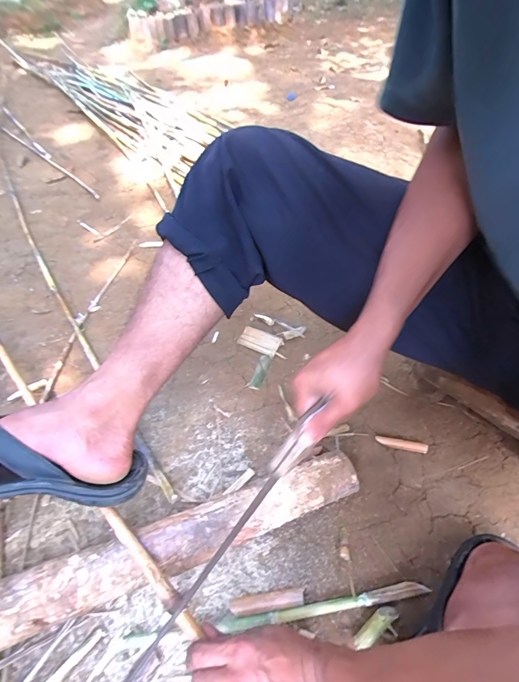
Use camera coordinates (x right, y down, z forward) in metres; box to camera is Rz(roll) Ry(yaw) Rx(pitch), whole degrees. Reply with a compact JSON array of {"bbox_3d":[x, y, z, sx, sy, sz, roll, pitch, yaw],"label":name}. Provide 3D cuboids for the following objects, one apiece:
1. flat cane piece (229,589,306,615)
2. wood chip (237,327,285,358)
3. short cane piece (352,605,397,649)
[{"bbox_3d":[0.010,0.308,0.417,0.085,0.013,0.016,-7,47,-1],"label":"flat cane piece"},{"bbox_3d":[0.001,-0.001,0.704,0.082,0.009,0.047,20,52,22],"label":"wood chip"},{"bbox_3d":[0.130,0.318,0.397,0.060,0.015,0.018,-29,51,-20],"label":"short cane piece"}]

